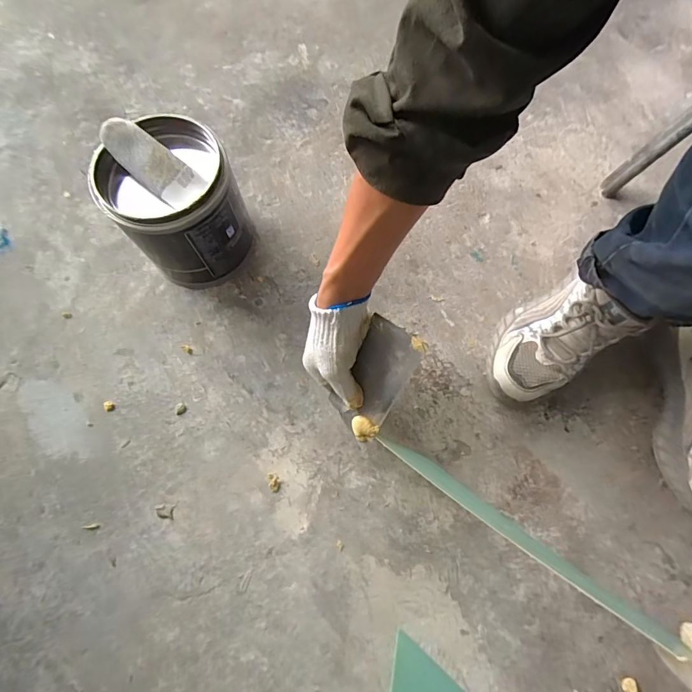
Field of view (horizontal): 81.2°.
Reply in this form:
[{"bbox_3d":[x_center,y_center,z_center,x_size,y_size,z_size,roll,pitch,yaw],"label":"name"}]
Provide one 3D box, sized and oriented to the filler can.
[{"bbox_3d":[-0.207,-0.174,0.525,0.143,0.163,0.140,0,73,0],"label":"filler can"}]

